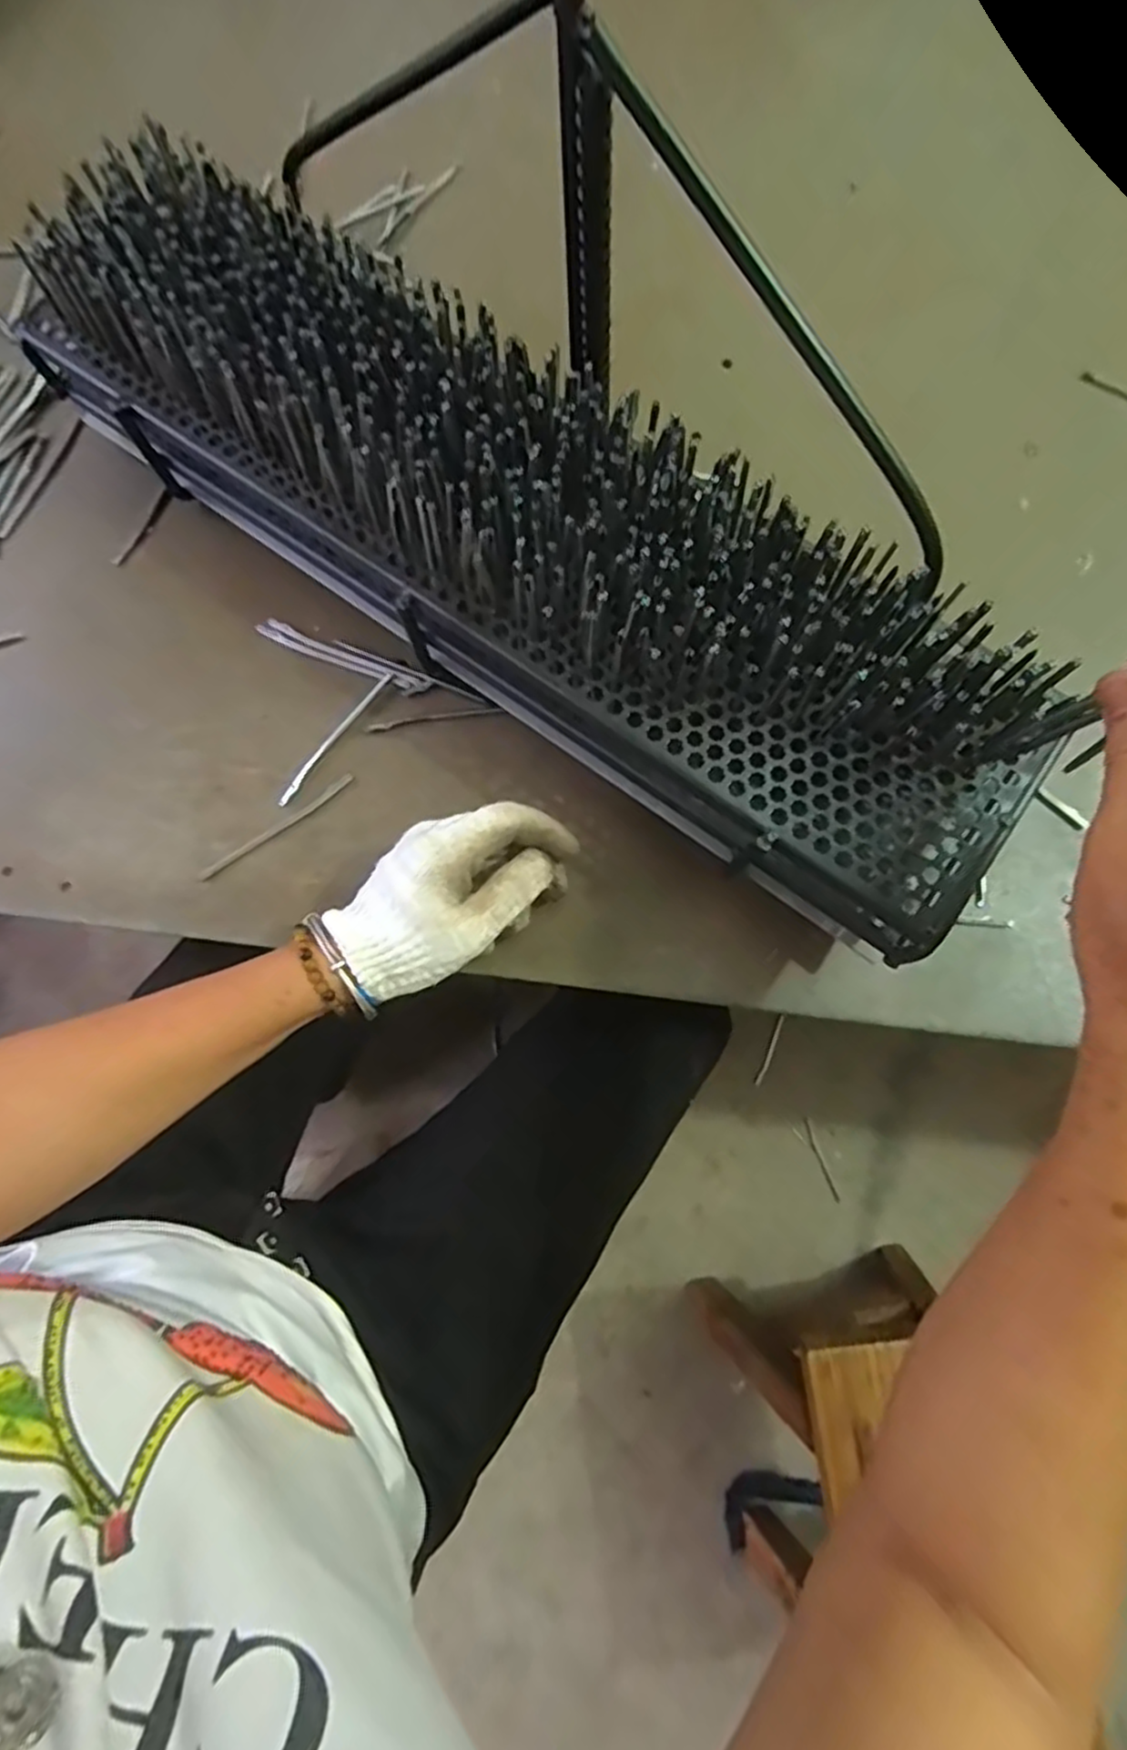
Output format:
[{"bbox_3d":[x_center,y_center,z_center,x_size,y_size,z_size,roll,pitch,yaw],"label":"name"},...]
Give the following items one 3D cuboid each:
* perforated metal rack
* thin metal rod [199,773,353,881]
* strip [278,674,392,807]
[{"bbox_3d":[-0.040,-0.183,0.398,0.597,0.136,0.142,34,81,8],"label":"perforated metal rack"},{"bbox_3d":[-0.169,-0.028,0.427,0.103,0.004,0.007,-35,79,-6],"label":"thin metal rod"},{"bbox_3d":[-0.138,-0.083,0.438,0.008,0.004,0.101,35,81,8],"label":"strip"}]

